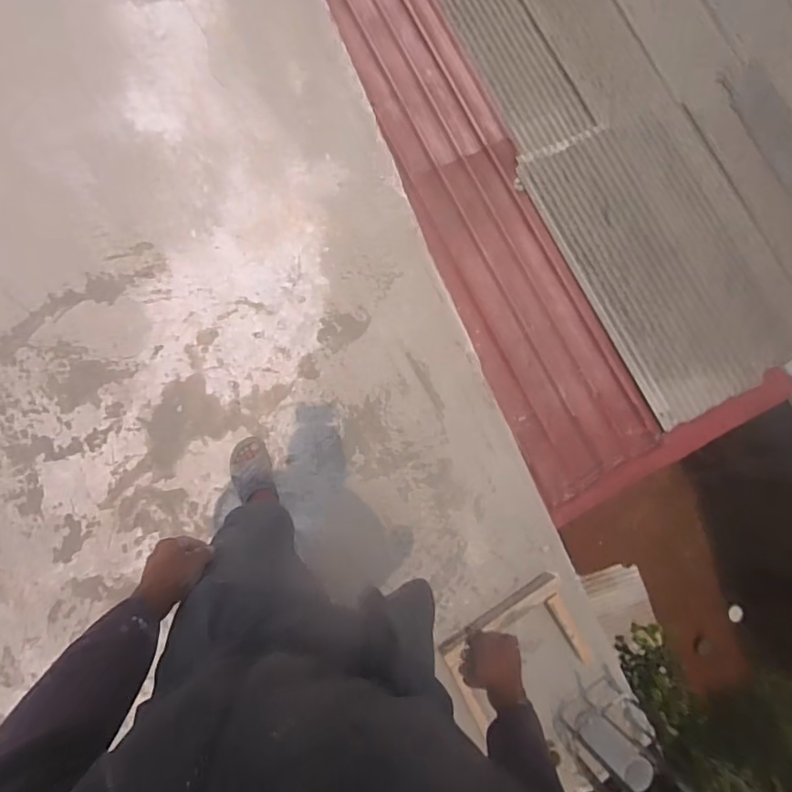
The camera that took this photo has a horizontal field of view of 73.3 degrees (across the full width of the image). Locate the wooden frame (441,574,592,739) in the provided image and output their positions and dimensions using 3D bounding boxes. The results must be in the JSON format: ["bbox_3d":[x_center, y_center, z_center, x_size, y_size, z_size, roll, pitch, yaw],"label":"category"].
[{"bbox_3d":[0.348,0.722,1.503,0.387,0.059,0.298,-27,89,-7],"label":"wooden frame"}]

